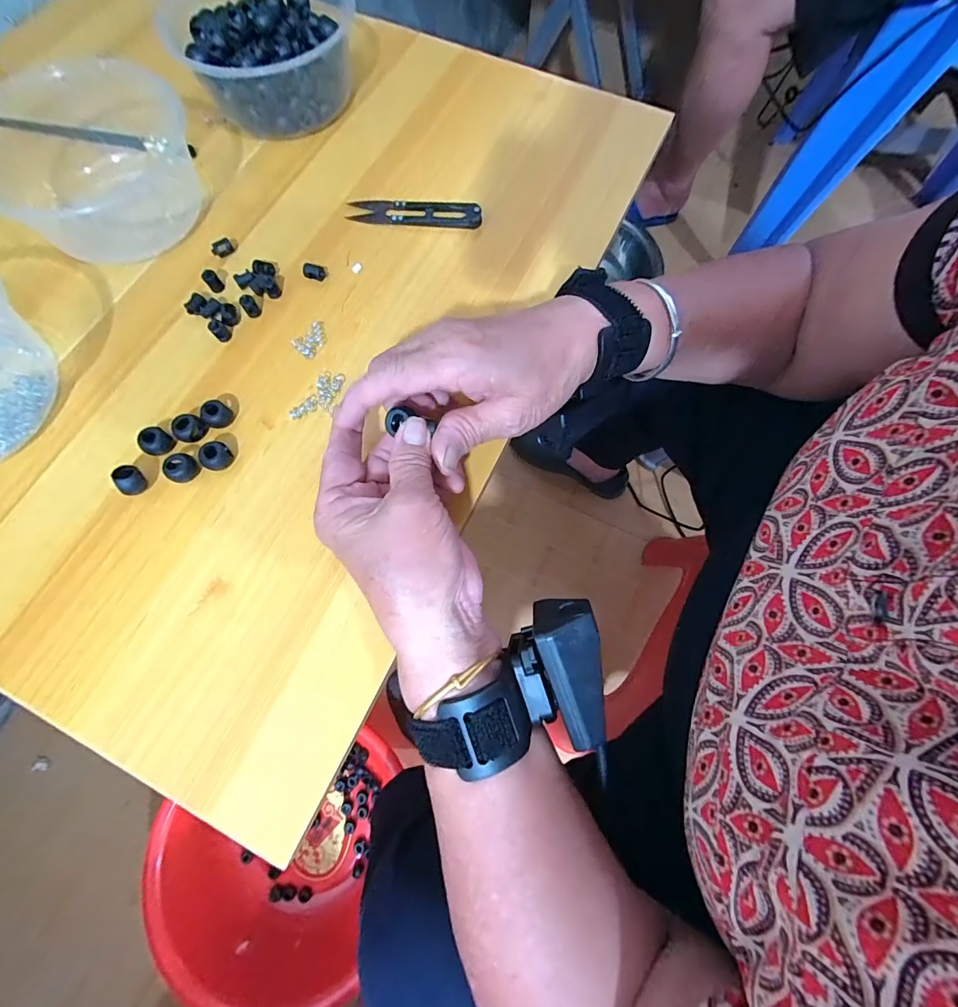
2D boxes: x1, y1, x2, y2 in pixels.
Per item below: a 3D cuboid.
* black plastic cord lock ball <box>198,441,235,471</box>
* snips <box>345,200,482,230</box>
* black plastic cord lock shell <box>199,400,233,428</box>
[{"bbox_3d":[-0.159,-0.028,0.251,0.015,0.012,0.014,0,75,-1],"label":"black plastic cord lock ball"},{"bbox_3d":[-0.048,-0.220,0.311,0.098,0.010,0.021,5,75,0],"label":"snips"},{"bbox_3d":[-0.164,-0.055,0.260,0.013,0.014,0.016,31,76,7],"label":"black plastic cord lock shell"}]

